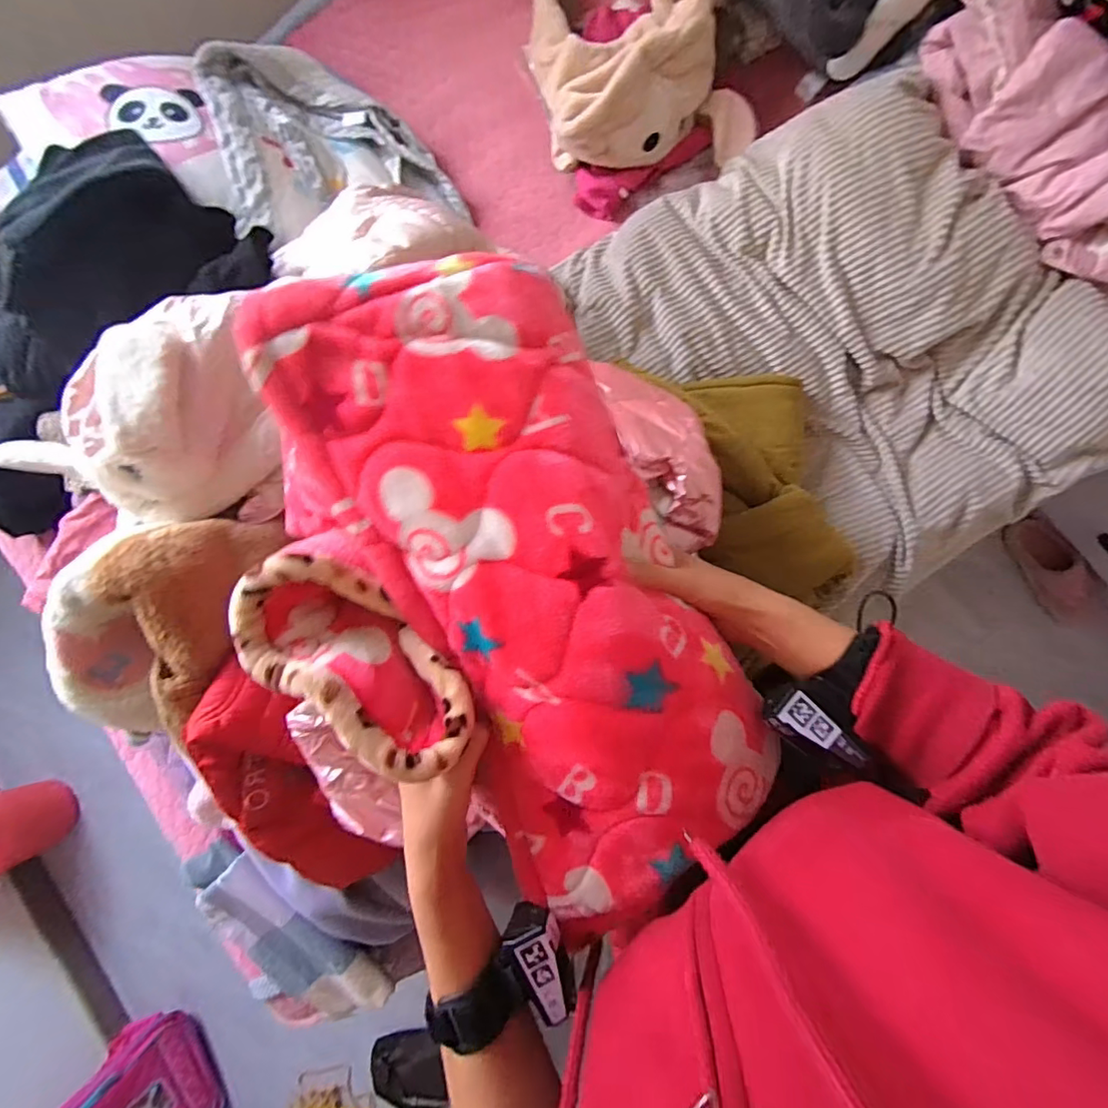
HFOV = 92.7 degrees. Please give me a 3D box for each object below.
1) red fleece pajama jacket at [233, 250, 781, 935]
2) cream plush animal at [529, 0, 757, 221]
[{"bbox_3d":[-0.048,0.028,0.354,0.262,0.092,0.442,-27,84,7],"label":"red fleece pajama jacket"},{"bbox_3d":[0.132,-0.772,0.820,0.310,0.151,0.362,-13,86,6],"label":"cream plush animal"}]

